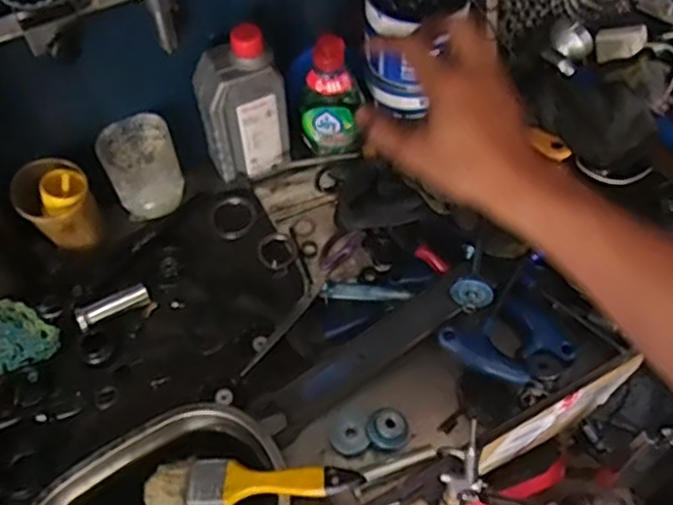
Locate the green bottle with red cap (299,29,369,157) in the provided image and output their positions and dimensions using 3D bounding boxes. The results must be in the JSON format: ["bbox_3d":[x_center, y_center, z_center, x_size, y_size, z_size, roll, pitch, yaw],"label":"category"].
[{"bbox_3d":[-0.005,-0.166,0.723,0.069,0.132,0.048,3,56,5],"label":"green bottle with red cap"}]

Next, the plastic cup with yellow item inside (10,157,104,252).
[{"bbox_3d":[-0.268,-0.043,0.680,0.066,0.087,0.062,-1,55,2],"label":"plastic cup with yellow item inside"}]

